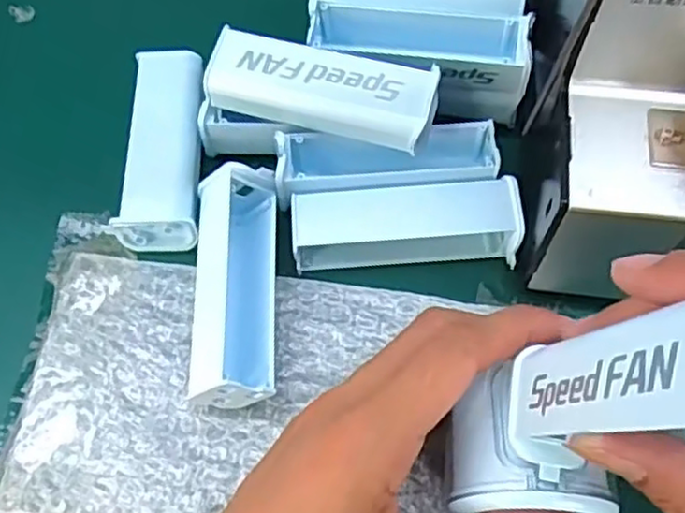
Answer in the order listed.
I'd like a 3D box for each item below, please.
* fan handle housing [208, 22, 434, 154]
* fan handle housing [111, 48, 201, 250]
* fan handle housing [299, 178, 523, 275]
[{"bbox_3d":[-0.010,-0.074,0.312,0.099,0.023,0.031,15,65,9],"label":"fan handle housing"},{"bbox_3d":[-0.086,-0.054,0.343,0.035,0.024,0.101,-2,64,1],"label":"fan handle housing"},{"bbox_3d":[0.029,-0.014,0.323,0.099,0.034,0.036,0,64,2],"label":"fan handle housing"}]

